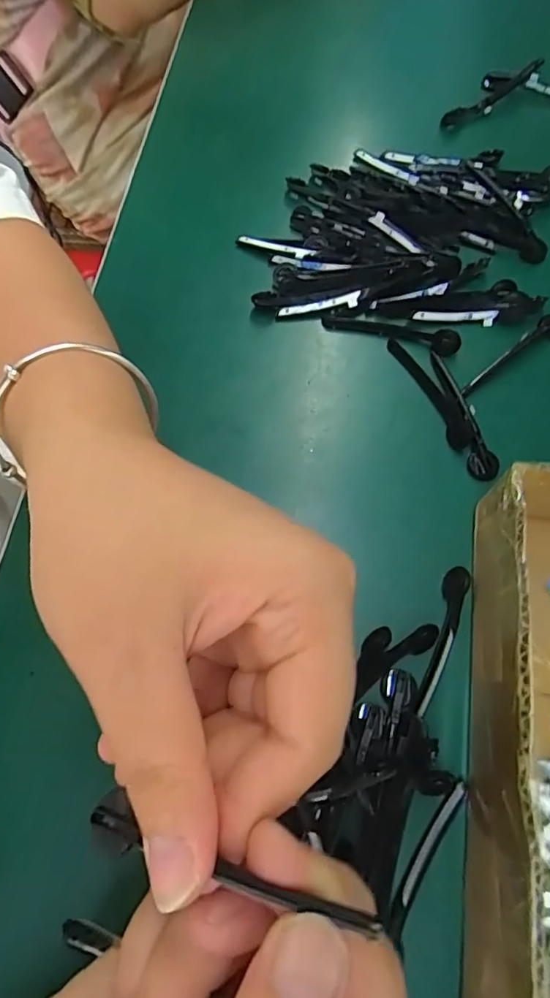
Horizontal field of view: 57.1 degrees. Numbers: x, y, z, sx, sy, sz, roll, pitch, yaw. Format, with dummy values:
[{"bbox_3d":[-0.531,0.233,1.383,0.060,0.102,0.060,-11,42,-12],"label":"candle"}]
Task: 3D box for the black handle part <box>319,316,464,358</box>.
[{"bbox_3d":[0.063,-0.092,0.277,0.074,0.009,0.013,16,70,9],"label":"black handle part"}]

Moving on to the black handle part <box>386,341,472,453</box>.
[{"bbox_3d":[0.078,-0.056,0.260,0.012,0.006,0.072,-27,69,-7],"label":"black handle part"}]

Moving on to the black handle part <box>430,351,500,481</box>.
[{"bbox_3d":[0.093,-0.044,0.253,0.014,0.008,0.073,-18,69,-4],"label":"black handle part"}]

